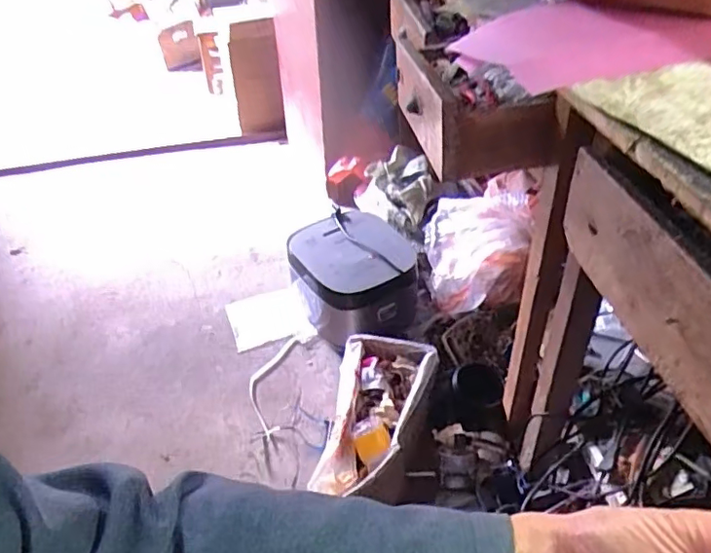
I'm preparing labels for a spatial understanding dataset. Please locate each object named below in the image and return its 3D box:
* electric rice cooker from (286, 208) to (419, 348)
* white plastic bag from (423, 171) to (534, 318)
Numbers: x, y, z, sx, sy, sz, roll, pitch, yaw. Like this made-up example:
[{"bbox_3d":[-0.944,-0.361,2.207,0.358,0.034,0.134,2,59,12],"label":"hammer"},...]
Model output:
[{"bbox_3d":[-0.001,0.014,1.446,0.278,0.242,0.290,-15,43,-12],"label":"electric rice cooker"},{"bbox_3d":[0.298,-0.078,1.372,0.257,0.210,0.247,-3,42,2],"label":"white plastic bag"}]

